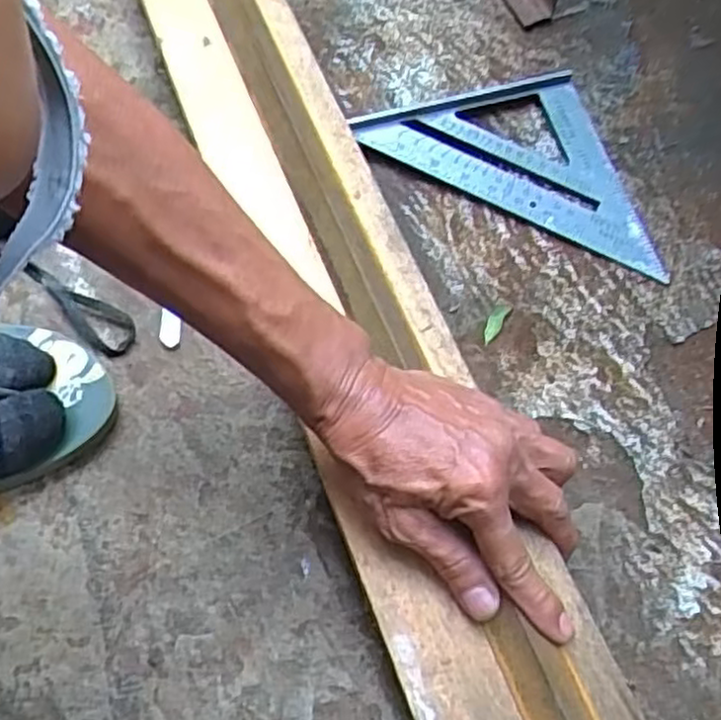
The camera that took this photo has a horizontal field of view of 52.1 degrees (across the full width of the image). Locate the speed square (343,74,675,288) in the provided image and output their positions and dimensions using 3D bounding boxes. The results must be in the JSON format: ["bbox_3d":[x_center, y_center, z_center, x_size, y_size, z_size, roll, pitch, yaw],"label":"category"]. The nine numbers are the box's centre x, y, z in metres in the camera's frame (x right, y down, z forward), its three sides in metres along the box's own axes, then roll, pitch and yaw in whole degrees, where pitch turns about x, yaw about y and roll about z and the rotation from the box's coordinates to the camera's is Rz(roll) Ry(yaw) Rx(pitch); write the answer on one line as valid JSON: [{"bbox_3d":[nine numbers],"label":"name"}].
[{"bbox_3d":[0.127,-0.159,0.542,0.225,0.015,0.125,27,69,13],"label":"speed square"}]

